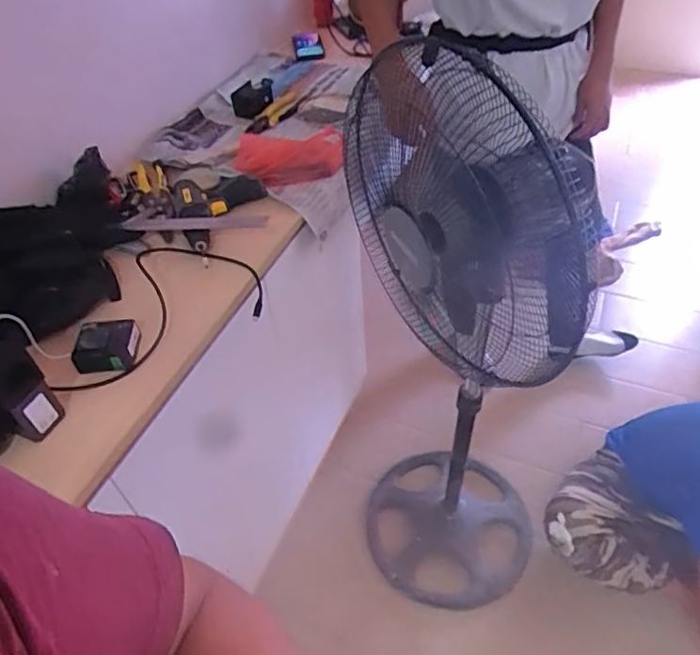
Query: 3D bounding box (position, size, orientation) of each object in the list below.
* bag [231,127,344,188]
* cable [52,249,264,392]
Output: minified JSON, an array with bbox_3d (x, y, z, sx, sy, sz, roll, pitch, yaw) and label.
[{"bbox_3d":[-0.121,-0.345,1.160,0.218,0.063,0.146,-7,46,-3],"label":"bag"},{"bbox_3d":[-0.270,-0.012,0.879,0.239,0.047,0.324,12,50,3],"label":"cable"}]

